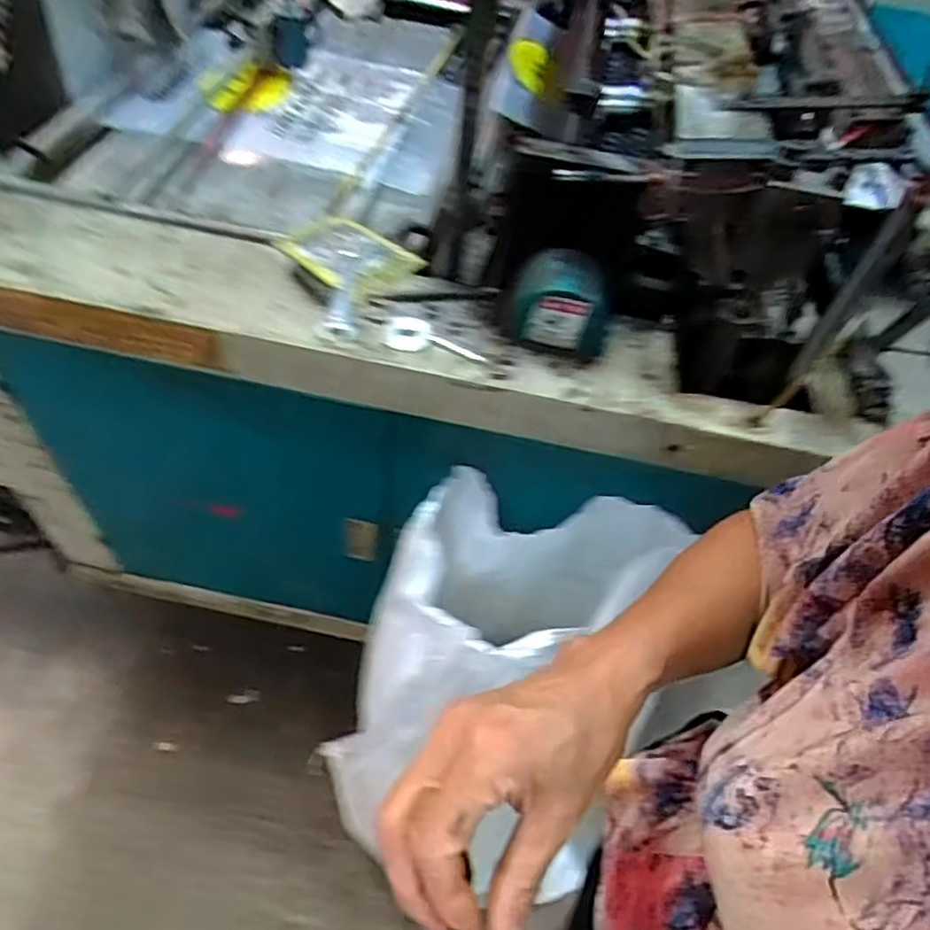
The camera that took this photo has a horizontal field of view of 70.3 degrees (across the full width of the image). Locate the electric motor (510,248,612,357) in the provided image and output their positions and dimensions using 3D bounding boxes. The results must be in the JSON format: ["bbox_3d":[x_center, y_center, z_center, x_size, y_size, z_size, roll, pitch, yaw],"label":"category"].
[{"bbox_3d":[0.109,-0.176,0.729,0.113,0.091,0.068,10,52,0],"label":"electric motor"}]

